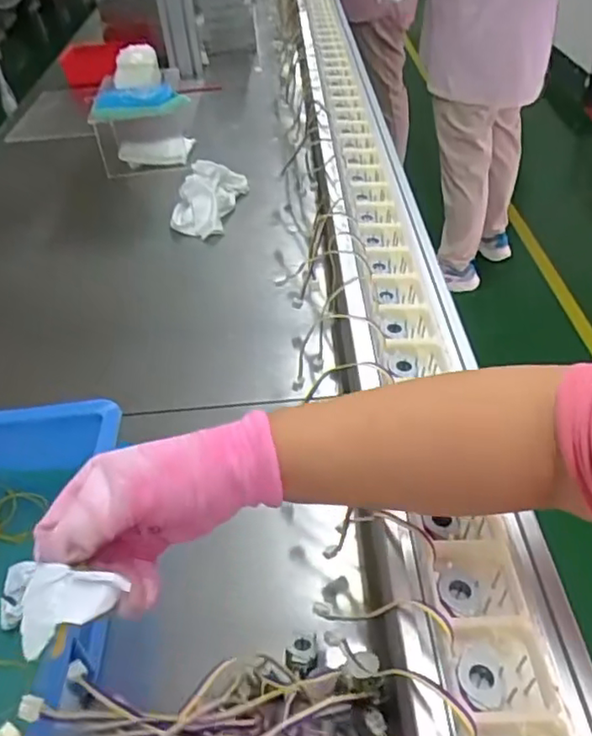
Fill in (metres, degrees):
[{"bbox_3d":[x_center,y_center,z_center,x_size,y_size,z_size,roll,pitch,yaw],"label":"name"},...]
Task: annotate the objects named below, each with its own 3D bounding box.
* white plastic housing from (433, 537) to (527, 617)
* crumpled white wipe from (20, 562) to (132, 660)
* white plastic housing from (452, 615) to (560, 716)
[{"bbox_3d":[0.109,0.130,0.386,0.049,0.016,0.051,-2,42,4],"label":"white plastic housing"},{"bbox_3d":[-0.113,0.117,0.305,0.047,0.020,0.037,5,42,11],"label":"crumpled white wipe"},{"bbox_3d":[0.112,0.164,0.346,0.048,0.017,0.052,-2,42,4],"label":"white plastic housing"}]

